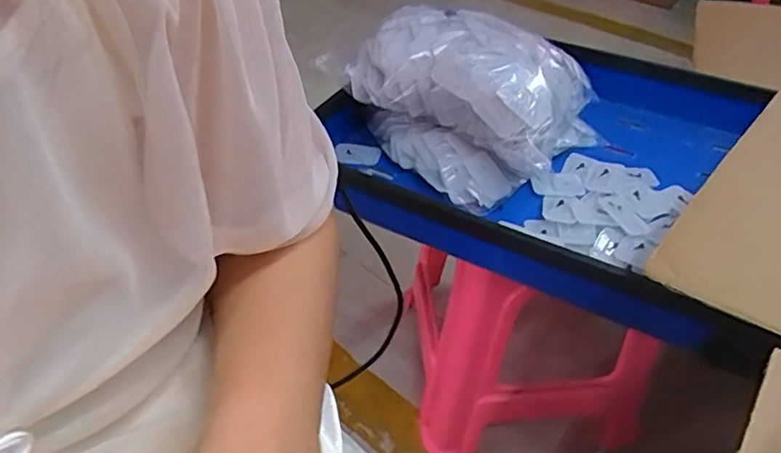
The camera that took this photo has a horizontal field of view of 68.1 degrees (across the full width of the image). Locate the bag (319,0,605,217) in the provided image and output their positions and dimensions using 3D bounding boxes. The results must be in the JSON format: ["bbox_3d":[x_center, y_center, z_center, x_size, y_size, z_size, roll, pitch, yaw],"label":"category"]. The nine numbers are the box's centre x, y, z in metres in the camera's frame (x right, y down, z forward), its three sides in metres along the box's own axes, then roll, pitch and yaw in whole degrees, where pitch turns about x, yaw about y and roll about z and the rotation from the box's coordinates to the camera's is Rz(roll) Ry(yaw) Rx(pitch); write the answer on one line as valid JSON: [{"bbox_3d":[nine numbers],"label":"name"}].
[{"bbox_3d":[0.121,-0.187,0.808,0.288,0.162,0.267,27,50,25],"label":"bag"}]

